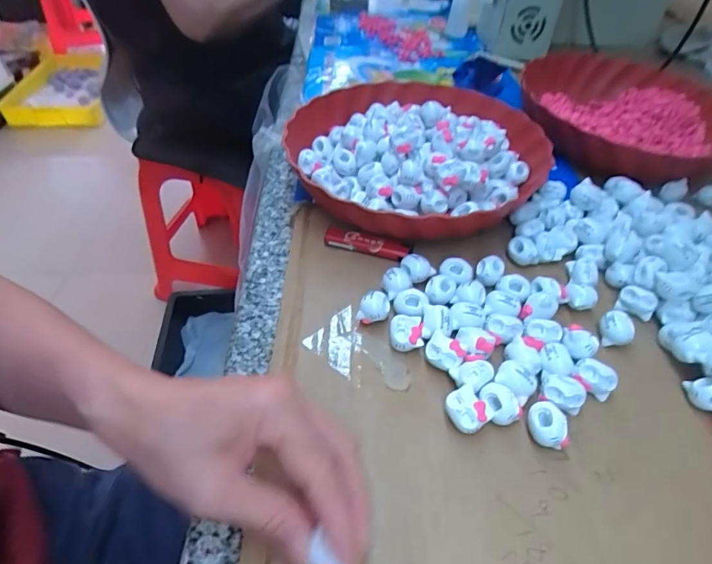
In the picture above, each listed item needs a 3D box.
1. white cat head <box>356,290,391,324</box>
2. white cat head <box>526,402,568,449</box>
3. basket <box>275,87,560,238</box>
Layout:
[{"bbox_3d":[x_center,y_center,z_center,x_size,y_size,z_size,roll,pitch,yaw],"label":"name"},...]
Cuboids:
[{"bbox_3d":[0.012,0.018,0.332,0.024,0.019,0.023,0,46,-2],"label":"white cat head"},{"bbox_3d":[0.115,0.087,0.274,0.020,0.019,0.024,-13,48,-13],"label":"white cat head"},{"bbox_3d":[0.057,-0.120,0.437,0.242,0.064,0.223,3,46,2],"label":"basket"}]

